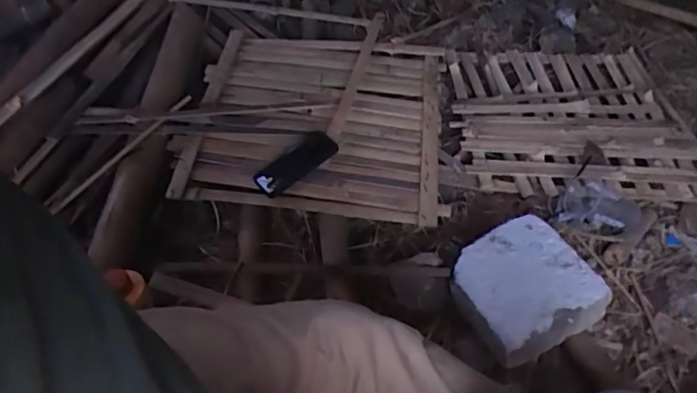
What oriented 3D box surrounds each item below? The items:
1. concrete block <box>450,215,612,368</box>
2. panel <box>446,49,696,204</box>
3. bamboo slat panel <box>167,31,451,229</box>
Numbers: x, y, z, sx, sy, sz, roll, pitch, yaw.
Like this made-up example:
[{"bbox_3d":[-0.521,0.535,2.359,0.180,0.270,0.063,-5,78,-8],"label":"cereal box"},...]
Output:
[{"bbox_3d":[0.279,0.154,0.904,0.195,0.106,0.204,-18,51,-19],"label":"concrete block"},{"bbox_3d":[0.521,-0.207,1.301,0.557,0.030,0.515,0,49,0],"label":"panel"},{"bbox_3d":[-0.067,-0.161,1.141,0.514,0.057,0.468,4,57,0],"label":"bamboo slat panel"}]

